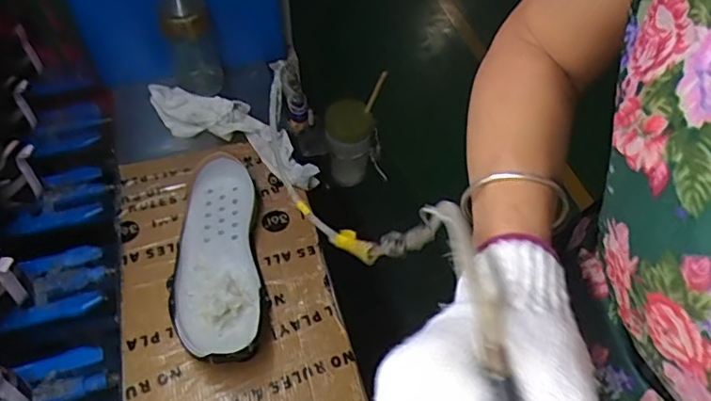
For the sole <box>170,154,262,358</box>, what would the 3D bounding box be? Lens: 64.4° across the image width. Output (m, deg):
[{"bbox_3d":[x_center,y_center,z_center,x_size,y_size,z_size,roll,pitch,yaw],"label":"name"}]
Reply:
[{"bbox_3d":[-0.153,0.065,0.622,0.091,0.053,0.247,-5,53,-9],"label":"sole"}]

